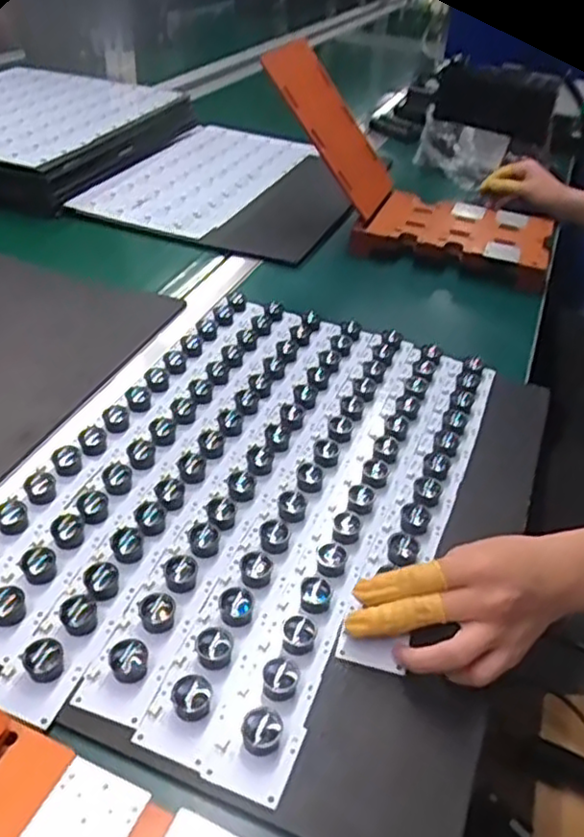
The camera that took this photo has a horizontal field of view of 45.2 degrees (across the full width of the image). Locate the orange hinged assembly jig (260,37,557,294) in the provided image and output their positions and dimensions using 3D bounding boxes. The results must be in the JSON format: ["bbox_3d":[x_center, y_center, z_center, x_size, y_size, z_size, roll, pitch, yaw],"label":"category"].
[{"bbox_3d":[0.173,-0.333,0.925,0.384,0.205,0.176,20,40,17],"label":"orange hinged assembly jig"}]

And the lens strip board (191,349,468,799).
[{"bbox_3d":[0.051,0.064,0.540,0.054,0.023,0.458,18,39,14],"label":"lens strip board"}]

